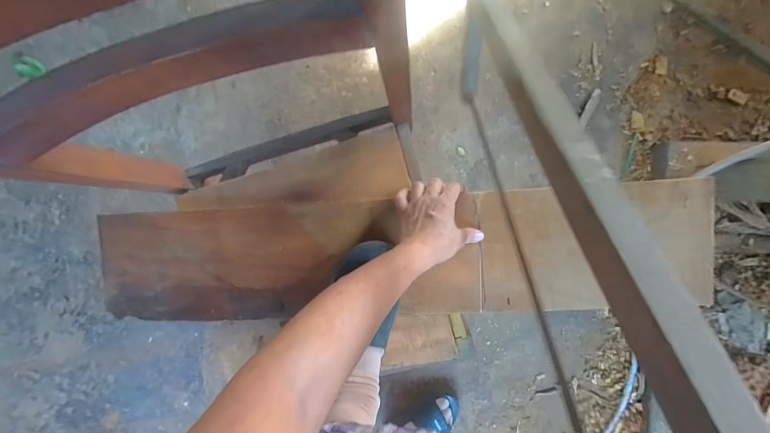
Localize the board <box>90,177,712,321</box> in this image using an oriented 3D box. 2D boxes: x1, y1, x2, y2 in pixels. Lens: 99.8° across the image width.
[{"bbox_3d":[0.006,0.060,0.474,0.861,0.033,0.173,-3,92,4],"label":"board"}]

